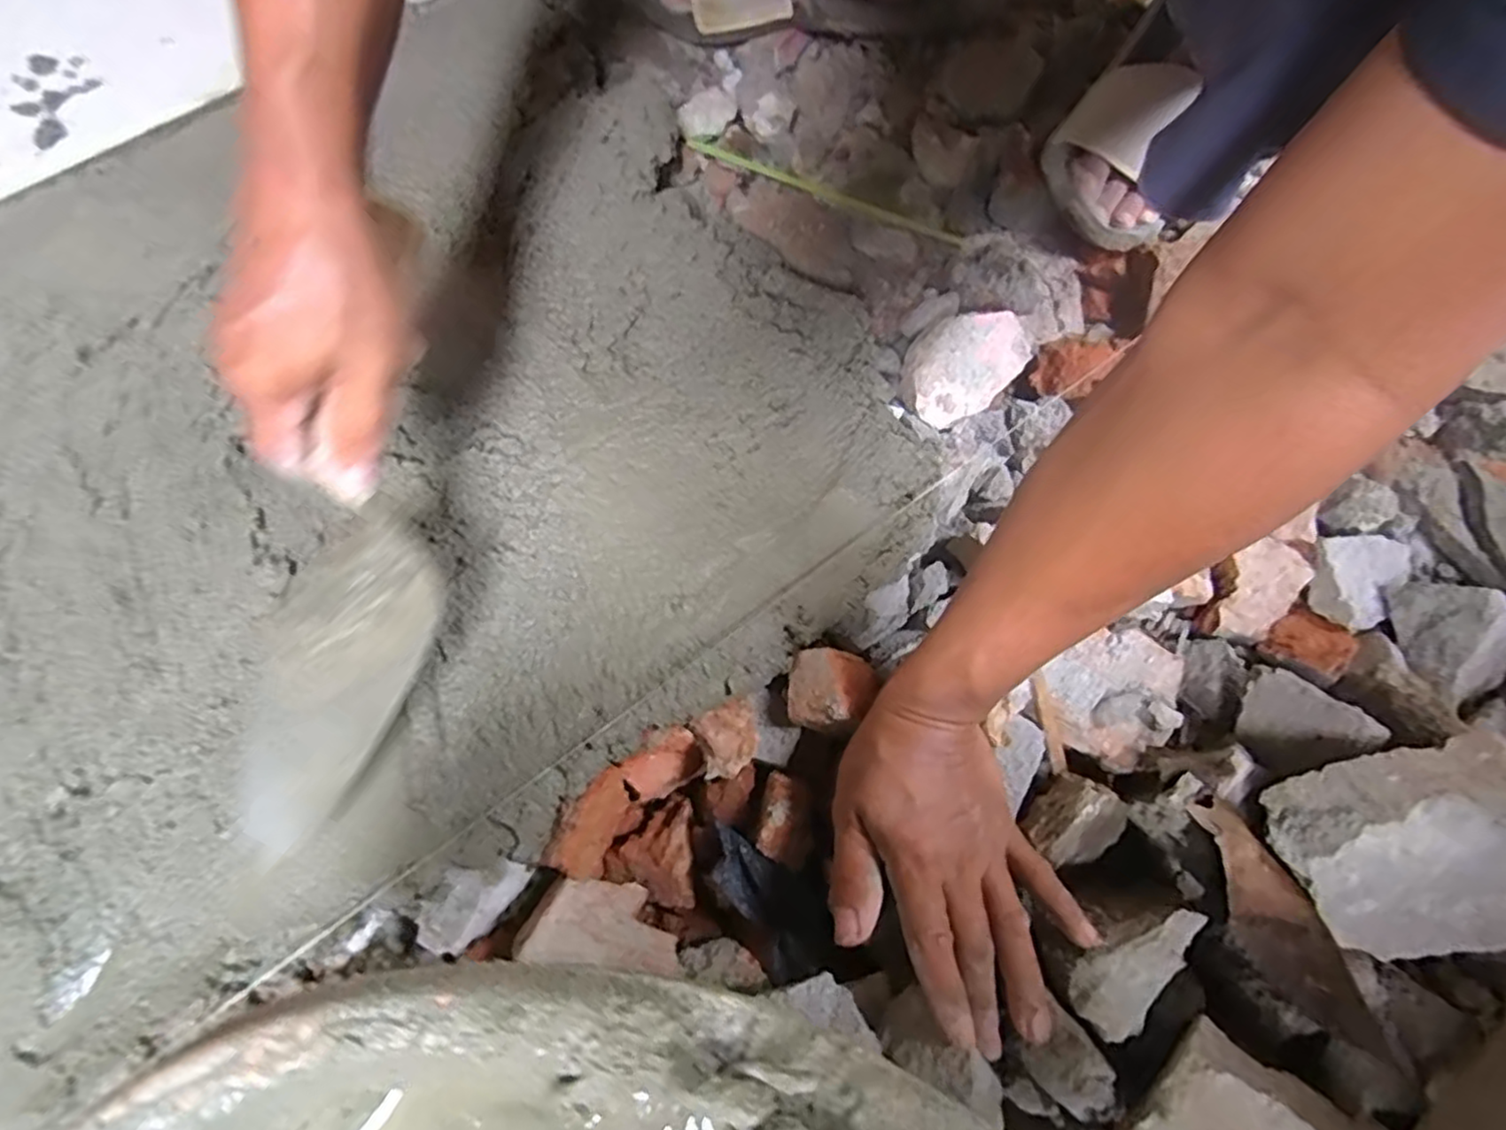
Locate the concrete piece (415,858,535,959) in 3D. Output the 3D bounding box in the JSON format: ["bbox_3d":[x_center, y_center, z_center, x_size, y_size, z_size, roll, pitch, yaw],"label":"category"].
[{"bbox_3d":[-0.146,0.173,0.353,0.031,0.024,0.061,41,76,14],"label":"concrete piece"}]

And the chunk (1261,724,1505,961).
[{"bbox_3d":[0.306,0.132,0.311,0.106,0.049,0.086,-26,105,22],"label":"chunk"}]

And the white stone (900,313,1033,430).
[{"bbox_3d":[0.142,-0.136,0.467,0.096,0.034,0.060,-39,74,-11],"label":"white stone"}]

